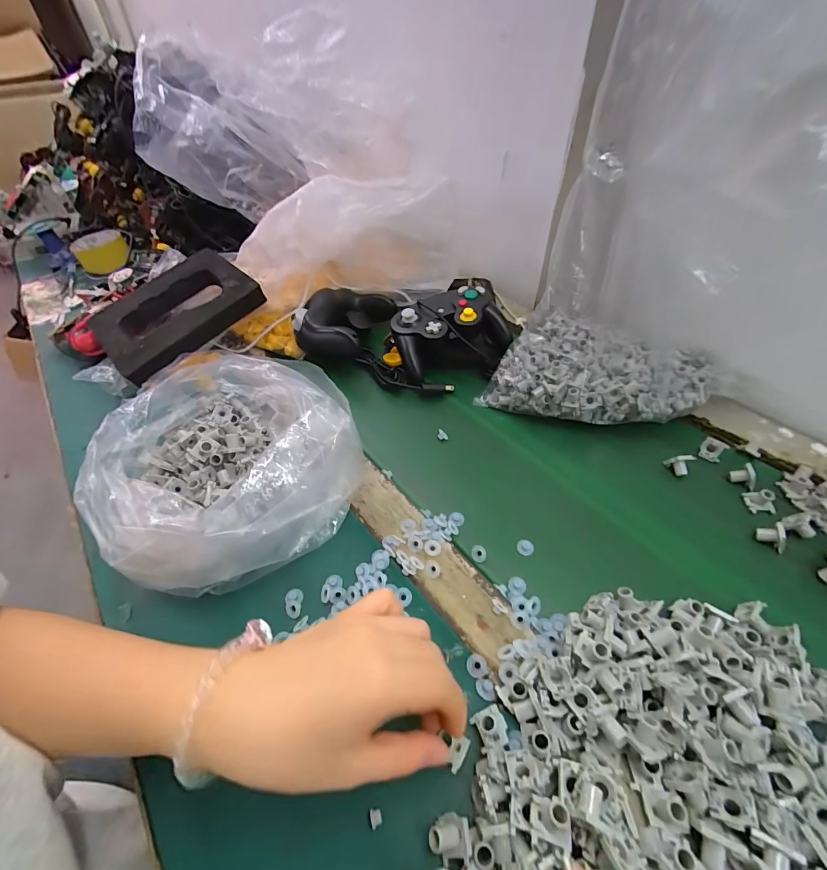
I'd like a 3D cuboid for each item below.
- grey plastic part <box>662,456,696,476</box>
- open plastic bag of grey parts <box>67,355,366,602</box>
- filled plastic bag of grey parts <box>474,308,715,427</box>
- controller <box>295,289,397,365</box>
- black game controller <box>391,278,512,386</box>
[{"bbox_3d":[0.256,0.027,0.380,0.021,0.020,0.015,33,55,29],"label":"grey plastic part"},{"bbox_3d":[-0.166,0.013,0.360,0.212,0.080,0.223,-17,48,-14],"label":"open plastic bag of grey parts"},{"bbox_3d":[0.205,-0.066,0.439,0.233,0.065,0.126,16,49,17],"label":"filled plastic bag of grey parts"},{"bbox_3d":[-0.089,-0.155,0.525,0.091,0.057,0.133,15,48,15],"label":"controller"},{"bbox_3d":[0.046,-0.125,0.493,0.144,0.078,0.111,-10,47,-8],"label":"black game controller"}]

